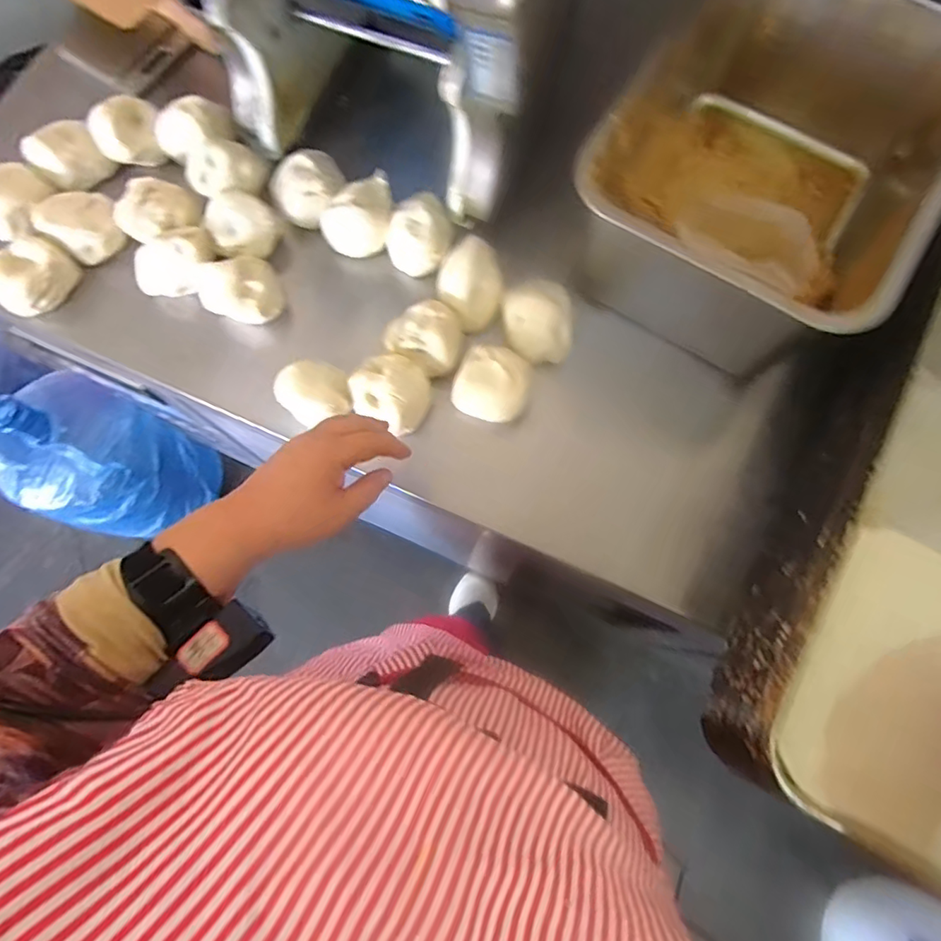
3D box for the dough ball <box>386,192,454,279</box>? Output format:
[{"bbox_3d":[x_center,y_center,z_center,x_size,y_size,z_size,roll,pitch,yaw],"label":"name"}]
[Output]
[{"bbox_3d":[-0.053,-0.244,0.581,0.065,0.043,0.067,0,75,0],"label":"dough ball"}]

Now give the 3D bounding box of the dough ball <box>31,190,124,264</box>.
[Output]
[{"bbox_3d":[-0.403,-0.257,0.582,0.068,0.050,0.058,-38,78,-9],"label":"dough ball"}]

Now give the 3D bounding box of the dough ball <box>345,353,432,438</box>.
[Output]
[{"bbox_3d":[-0.074,-0.076,0.531,0.067,0.044,0.061,0,75,0],"label":"dough ball"}]

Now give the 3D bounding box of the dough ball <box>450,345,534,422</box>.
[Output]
[{"bbox_3d":[0.022,-0.083,0.541,0.070,0.042,0.059,9,76,3],"label":"dough ball"}]

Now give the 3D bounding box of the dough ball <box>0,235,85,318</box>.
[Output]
[{"bbox_3d":[-0.458,-0.202,0.578,0.071,0.044,0.077,0,75,0],"label":"dough ball"}]

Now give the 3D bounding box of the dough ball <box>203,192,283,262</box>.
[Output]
[{"bbox_3d":[-0.238,-0.257,0.587,0.070,0.046,0.067,0,75,0],"label":"dough ball"}]

